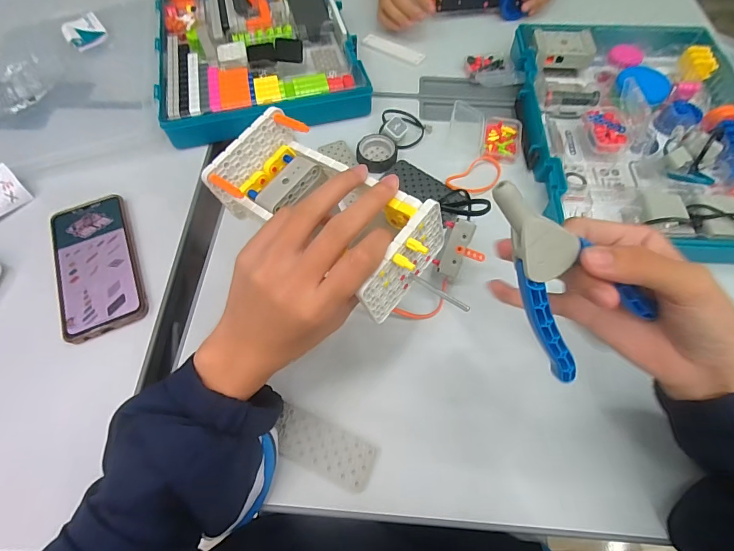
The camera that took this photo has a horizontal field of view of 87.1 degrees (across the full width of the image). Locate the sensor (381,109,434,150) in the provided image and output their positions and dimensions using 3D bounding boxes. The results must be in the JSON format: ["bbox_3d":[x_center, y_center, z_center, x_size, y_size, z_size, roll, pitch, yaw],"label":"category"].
[{"bbox_3d":[0.048,-0.184,0.480,0.062,0.024,0.046,12,62,7],"label":"sensor"}]

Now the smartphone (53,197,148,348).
[{"bbox_3d":[-0.279,-0.012,0.401,0.076,0.014,0.158,-22,63,-11],"label":"smartphone"}]

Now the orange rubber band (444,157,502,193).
[{"bbox_3d":[0.132,-0.117,0.457,0.074,0.004,0.043,-34,66,-16],"label":"orange rubber band"}]

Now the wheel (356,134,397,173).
[{"bbox_3d":[0.013,-0.149,0.466,0.046,0.018,0.046,0,61,0],"label":"wheel"}]

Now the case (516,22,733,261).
[{"bbox_3d":[0.329,-0.175,0.461,0.268,0.053,0.355,2,61,2],"label":"case"}]

